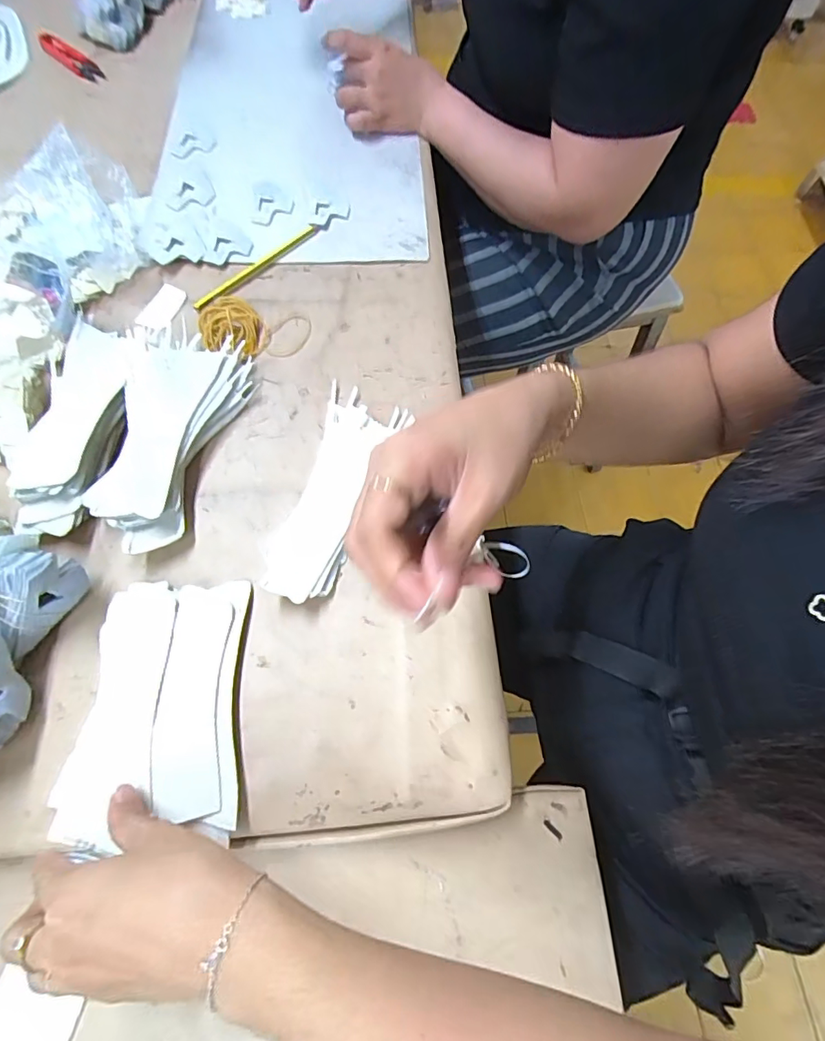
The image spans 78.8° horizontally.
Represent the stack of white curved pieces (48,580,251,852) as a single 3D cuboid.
[{"bbox_3d":[-0.171,0.118,0.338,0.107,0.023,0.157,-4,68,-4],"label":"stack of white curved pieces"}]

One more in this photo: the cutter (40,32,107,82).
[{"bbox_3d":[-0.436,-0.595,0.645,0.107,0.015,0.029,36,71,12],"label":"cutter"}]

